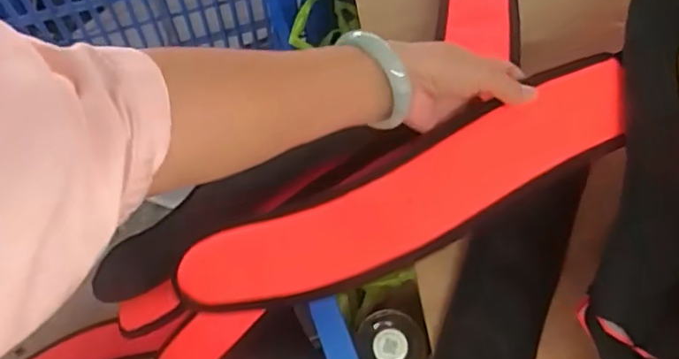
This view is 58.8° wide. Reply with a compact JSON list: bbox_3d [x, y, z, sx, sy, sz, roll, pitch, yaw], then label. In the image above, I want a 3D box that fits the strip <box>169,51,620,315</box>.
[{"bbox_3d":[0.053,0.015,0.472,0.405,0.045,0.089,-25,62,0],"label":"strip"}]

